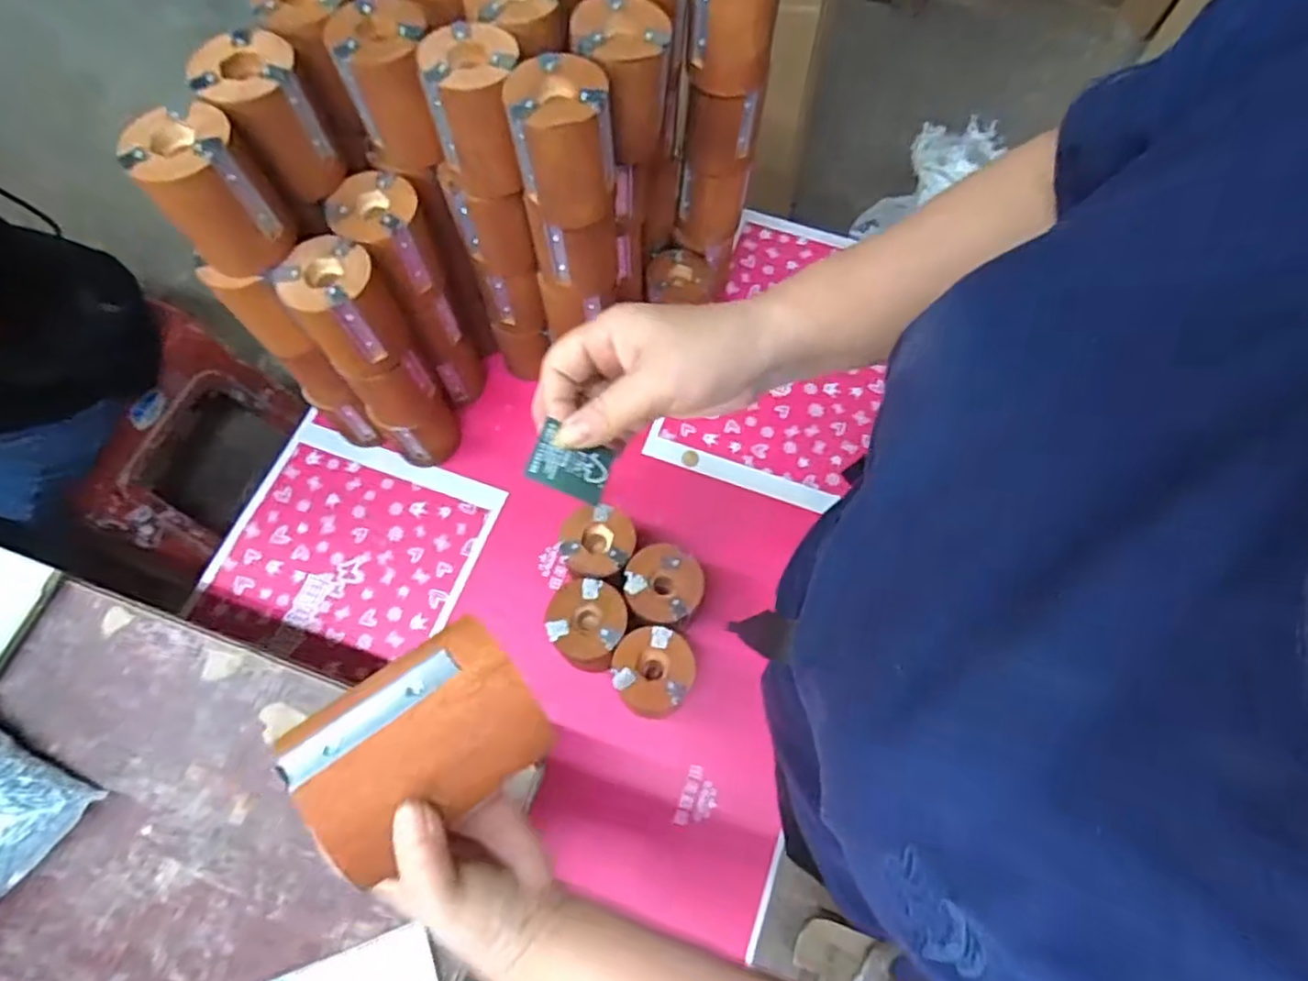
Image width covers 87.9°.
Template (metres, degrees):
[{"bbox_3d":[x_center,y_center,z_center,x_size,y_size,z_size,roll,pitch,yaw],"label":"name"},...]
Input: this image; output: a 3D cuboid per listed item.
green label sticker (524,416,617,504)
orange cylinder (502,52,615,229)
[{"bbox_3d":[-0.039,-0.012,0.318,0.038,0.004,0.026,23,81,-25],"label":"green label sticker"},{"bbox_3d":[-0.072,-0.277,0.546,0.077,0.101,0.071,-12,69,-5],"label":"orange cylinder"}]

